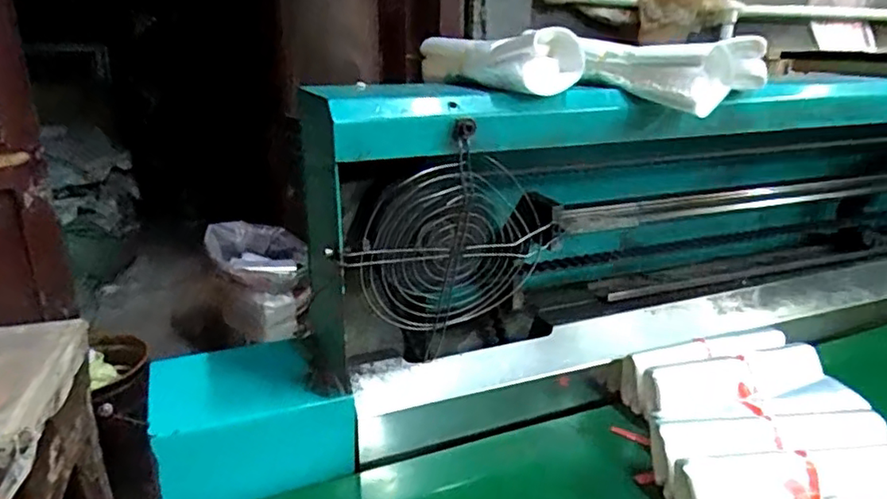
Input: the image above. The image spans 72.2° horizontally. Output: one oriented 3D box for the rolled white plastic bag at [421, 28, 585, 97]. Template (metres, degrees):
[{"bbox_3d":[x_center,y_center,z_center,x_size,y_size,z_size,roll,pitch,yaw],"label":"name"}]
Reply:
[{"bbox_3d":[0.047,-0.186,0.589,0.071,0.049,0.200,-9,22,-24],"label":"rolled white plastic bag"}]

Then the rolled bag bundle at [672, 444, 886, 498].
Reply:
[{"bbox_3d":[0.295,0.196,0.499,0.204,0.053,0.051,-2,20,-7],"label":"rolled bag bundle"}]

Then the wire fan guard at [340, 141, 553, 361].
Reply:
[{"bbox_3d":[0.010,0.002,0.537,0.162,0.183,0.021,-40,41,-3],"label":"wire fan guard"}]

